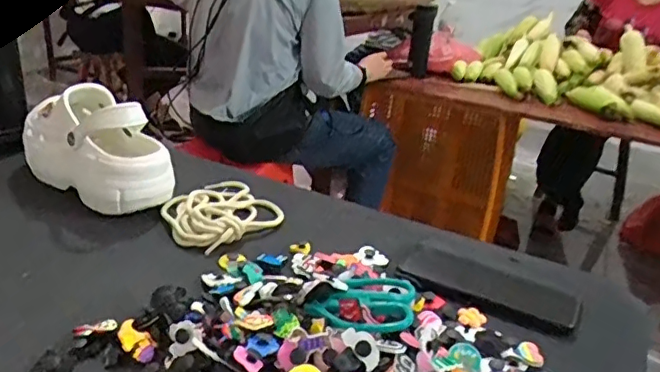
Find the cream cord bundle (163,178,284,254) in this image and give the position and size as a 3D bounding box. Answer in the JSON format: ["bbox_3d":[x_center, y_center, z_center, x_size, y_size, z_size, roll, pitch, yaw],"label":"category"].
[{"bbox_3d":[-0.126,0.022,0.625,0.123,0.017,0.126,-18,33,-41],"label":"cream cord bundle"}]

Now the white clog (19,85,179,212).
[{"bbox_3d":[-0.273,-0.049,0.650,0.193,0.112,0.081,23,30,34],"label":"white clog"}]

